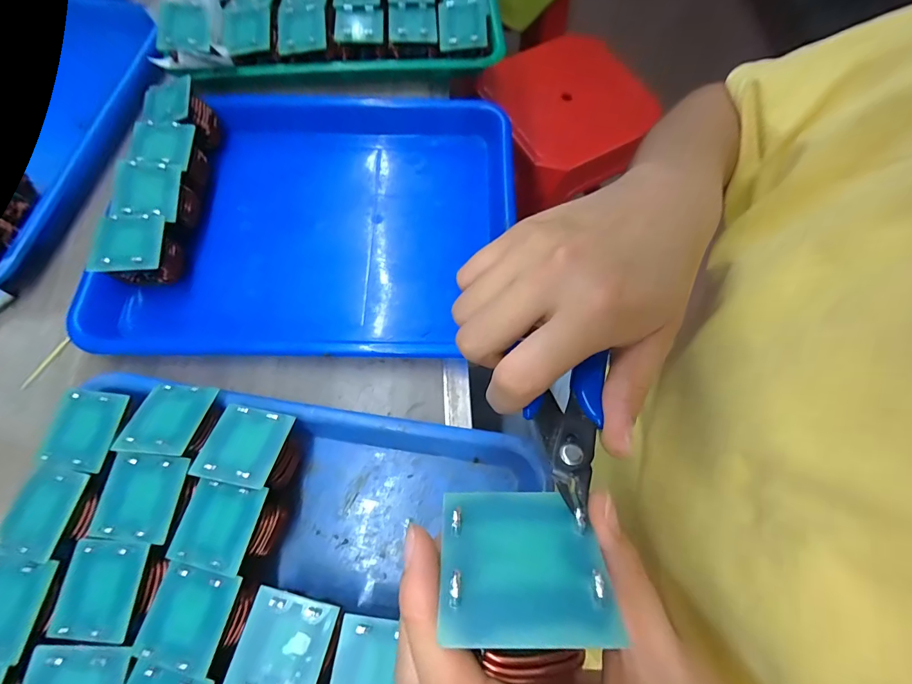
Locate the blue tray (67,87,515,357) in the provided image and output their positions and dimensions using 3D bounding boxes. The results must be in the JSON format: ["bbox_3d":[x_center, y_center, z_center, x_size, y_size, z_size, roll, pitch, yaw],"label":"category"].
[{"bbox_3d":[-0.109,-0.113,0.341,0.300,0.036,0.266,3,70,0],"label":"blue tray"}]

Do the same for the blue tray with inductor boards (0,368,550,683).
[{"bbox_3d":[-0.111,0.155,0.231,0.298,0.056,0.238,9,70,2],"label":"blue tray with inductor boards"}]

